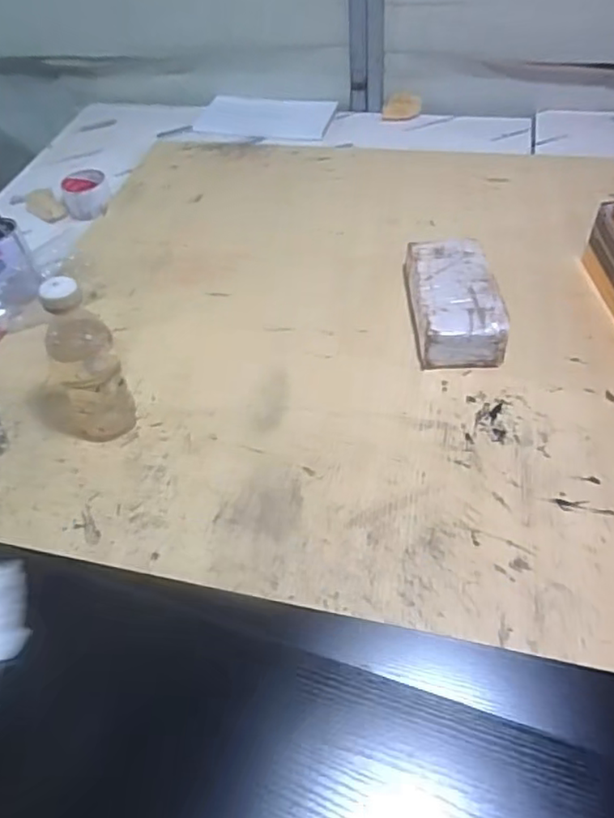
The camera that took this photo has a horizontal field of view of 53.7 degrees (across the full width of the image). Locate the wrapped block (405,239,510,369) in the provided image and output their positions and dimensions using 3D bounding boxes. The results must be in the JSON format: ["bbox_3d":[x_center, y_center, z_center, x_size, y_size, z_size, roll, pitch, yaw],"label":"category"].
[{"bbox_3d":[0.199,-0.148,0.829,0.117,0.067,0.205,-3,49,2],"label":"wrapped block"}]

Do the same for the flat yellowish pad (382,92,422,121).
[{"bbox_3d":[0.201,-0.647,1.289,0.084,0.036,0.038,3,49,7],"label":"flat yellowish pad"}]

